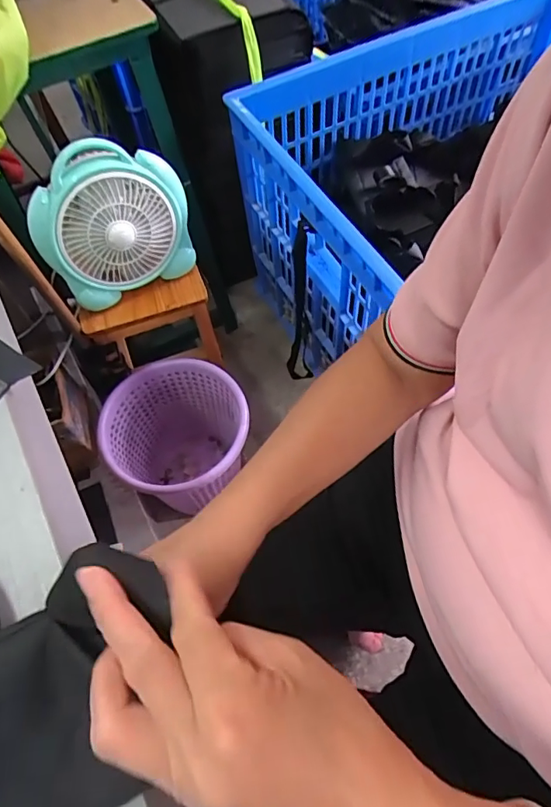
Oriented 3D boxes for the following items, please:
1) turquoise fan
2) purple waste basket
[{"bbox_3d":[-0.257,-0.283,0.811,0.240,0.213,0.088,-23,61,-10],"label":"turquoise fan"},{"bbox_3d":[-0.184,0.101,1.071,0.268,0.298,0.266,-1,60,2],"label":"purple waste basket"}]

